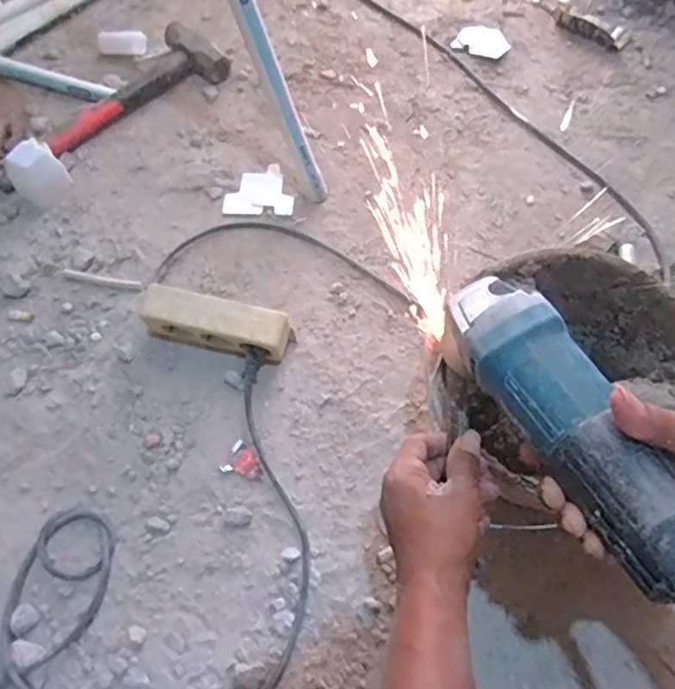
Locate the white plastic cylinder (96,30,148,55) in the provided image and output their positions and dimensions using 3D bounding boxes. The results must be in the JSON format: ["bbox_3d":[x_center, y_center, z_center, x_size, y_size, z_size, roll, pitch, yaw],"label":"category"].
[{"bbox_3d":[-0.335,-0.469,0.968,0.072,0.032,0.031,2,61,1],"label":"white plastic cylinder"}]

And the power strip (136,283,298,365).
[{"bbox_3d":[-0.132,-0.020,0.685,0.160,0.068,0.041,10,61,6],"label":"power strip"}]

